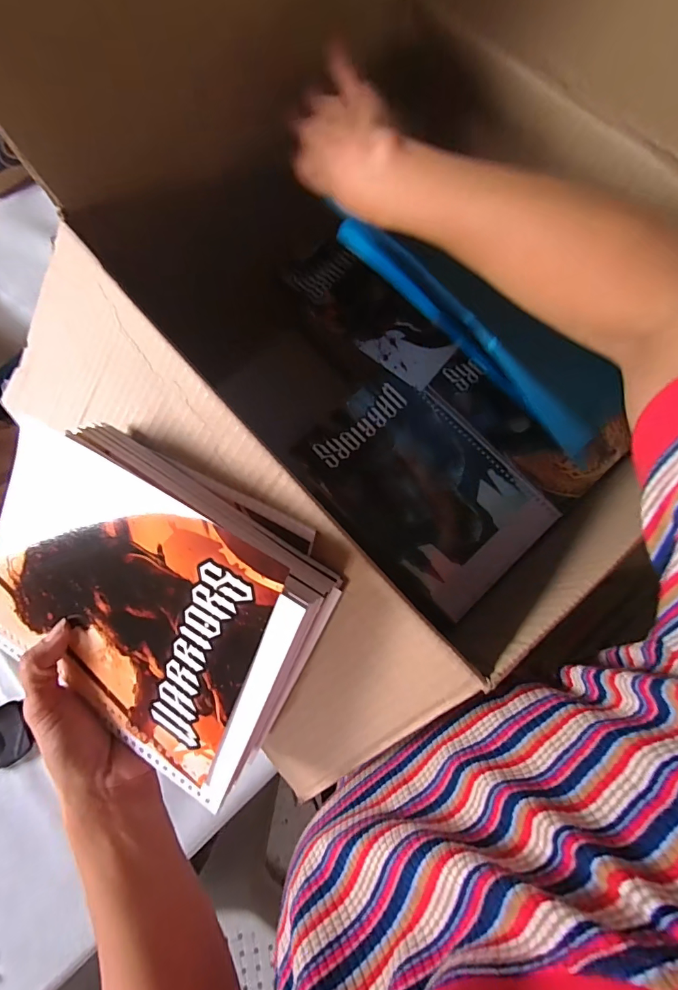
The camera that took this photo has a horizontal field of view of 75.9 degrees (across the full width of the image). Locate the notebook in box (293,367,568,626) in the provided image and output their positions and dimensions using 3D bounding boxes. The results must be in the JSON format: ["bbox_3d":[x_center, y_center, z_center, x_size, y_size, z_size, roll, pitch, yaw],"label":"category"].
[{"bbox_3d":[0.080,-0.011,0.431,0.145,0.009,0.229,-43,80,-9],"label":"notebook in box"}]

